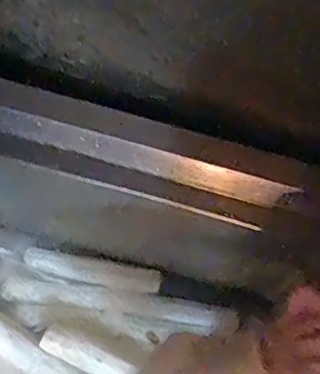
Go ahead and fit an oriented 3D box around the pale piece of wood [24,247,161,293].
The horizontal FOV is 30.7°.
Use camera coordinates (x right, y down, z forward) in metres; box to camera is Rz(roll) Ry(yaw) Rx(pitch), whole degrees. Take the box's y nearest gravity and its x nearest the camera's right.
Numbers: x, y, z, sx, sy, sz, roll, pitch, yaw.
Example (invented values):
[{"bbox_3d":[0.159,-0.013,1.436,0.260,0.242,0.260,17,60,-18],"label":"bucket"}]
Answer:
[{"bbox_3d":[-0.083,0.100,0.712,0.167,0.020,0.030,12,69,3],"label":"pale piece of wood"}]

